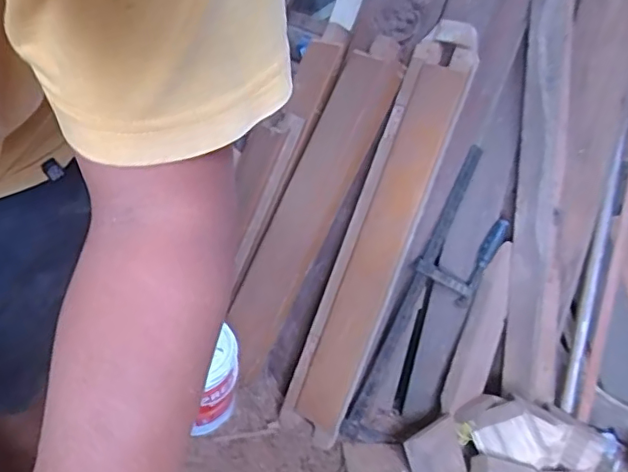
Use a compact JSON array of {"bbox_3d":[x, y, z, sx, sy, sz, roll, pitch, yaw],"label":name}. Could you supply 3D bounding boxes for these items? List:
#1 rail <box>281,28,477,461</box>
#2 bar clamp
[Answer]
[{"bbox_3d":[0.142,-0.009,1.234,0.147,0.929,0.067,22,5,21],"label":"rail"},{"bbox_3d":[0.262,0.151,1.277,0.170,0.697,0.070,28,-3,-7],"label":"bar clamp"}]

